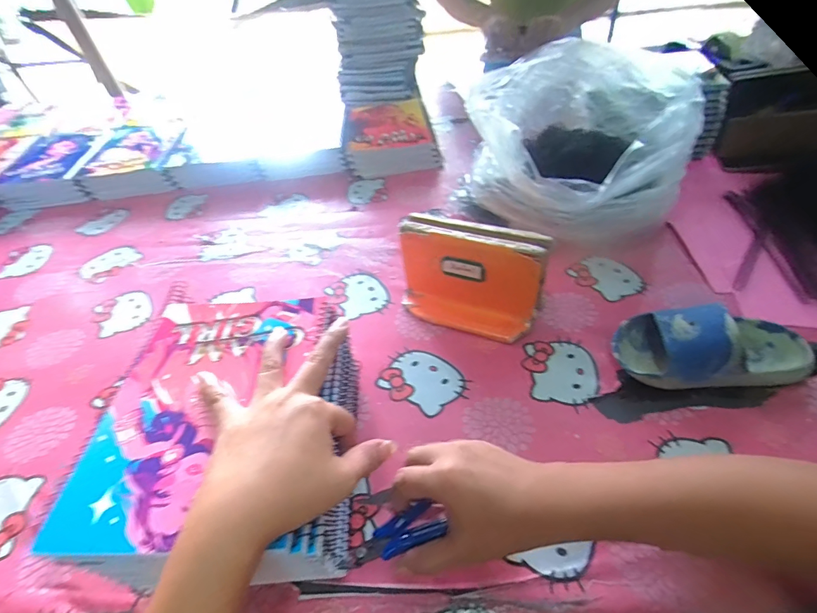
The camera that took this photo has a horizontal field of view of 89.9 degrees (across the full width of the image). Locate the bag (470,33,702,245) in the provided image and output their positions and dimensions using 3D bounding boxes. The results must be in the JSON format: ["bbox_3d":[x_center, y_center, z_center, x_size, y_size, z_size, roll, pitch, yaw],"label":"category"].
[{"bbox_3d":[0.234,-0.220,0.562,0.263,0.163,0.285,22,54,24],"label":"bag"}]

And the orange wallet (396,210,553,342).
[{"bbox_3d":[0.066,-0.032,0.458,0.157,0.111,0.064,14,51,19],"label":"orange wallet"}]

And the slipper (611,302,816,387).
[{"bbox_3d":[0.300,0.035,0.397,0.180,0.060,0.078,-2,47,5],"label":"slipper"}]

